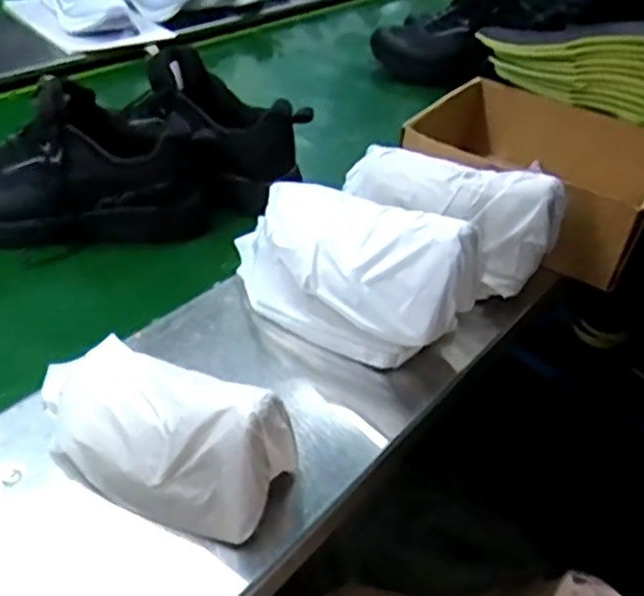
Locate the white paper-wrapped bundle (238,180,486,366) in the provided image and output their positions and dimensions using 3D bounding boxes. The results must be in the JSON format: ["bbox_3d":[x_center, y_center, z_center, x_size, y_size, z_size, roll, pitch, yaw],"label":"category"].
[{"bbox_3d":[0.022,-0.031,0.614,0.227,0.123,0.109,31,44,28],"label":"white paper-wrapped bundle"}]

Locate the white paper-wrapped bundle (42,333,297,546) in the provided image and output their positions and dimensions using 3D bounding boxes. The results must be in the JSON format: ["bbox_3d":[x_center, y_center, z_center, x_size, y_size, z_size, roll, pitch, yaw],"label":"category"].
[{"bbox_3d":[-0.125,0.078,0.482,0.214,0.082,0.093,26,42,23],"label":"white paper-wrapped bundle"}]

